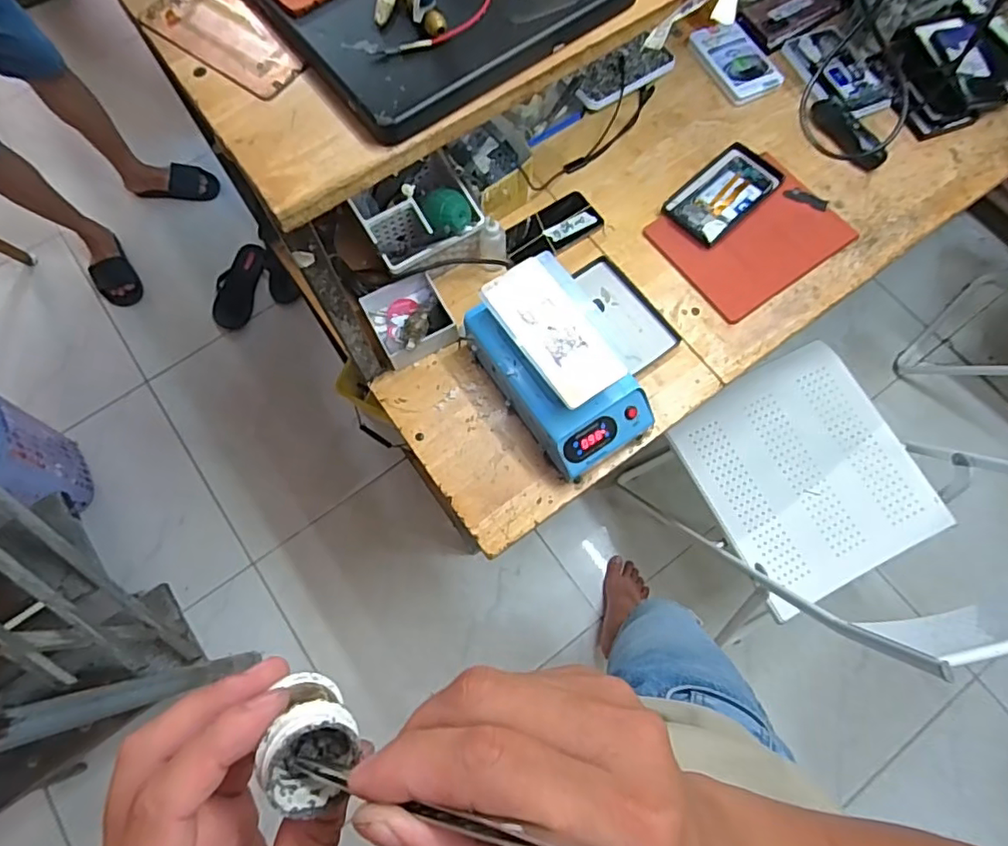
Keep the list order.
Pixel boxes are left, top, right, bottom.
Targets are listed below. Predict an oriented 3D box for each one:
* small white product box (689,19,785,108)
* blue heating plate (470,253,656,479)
[{"bbox_3d":[0.374,-0.585,0.951,0.092,0.012,0.153,-27,78,2],"label":"small white product box"},{"bbox_3d":[0.070,-0.068,0.755,0.130,0.144,0.241,-34,74,-11],"label":"blue heating plate"}]

